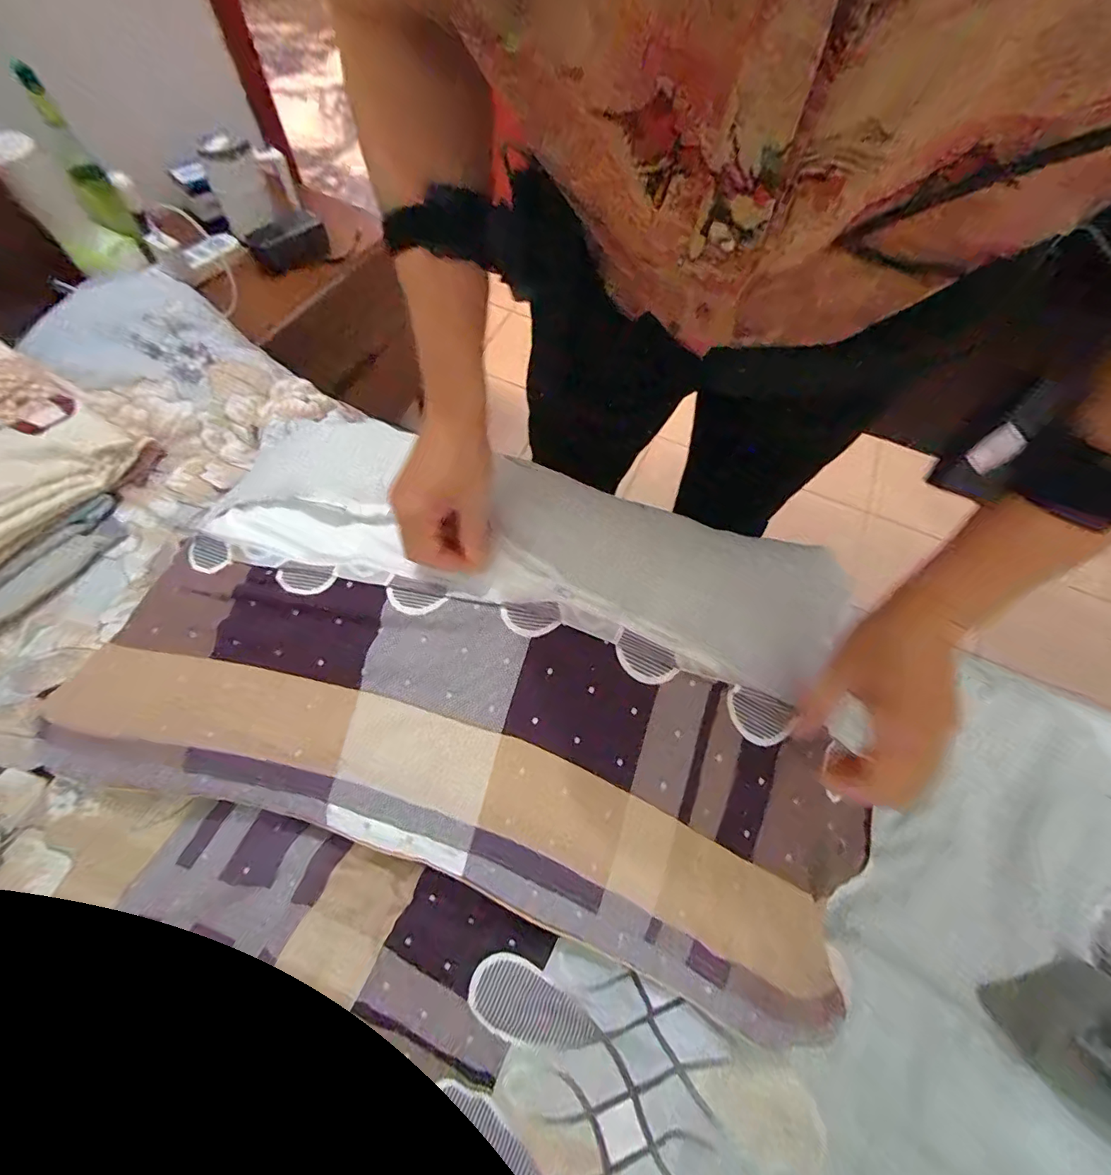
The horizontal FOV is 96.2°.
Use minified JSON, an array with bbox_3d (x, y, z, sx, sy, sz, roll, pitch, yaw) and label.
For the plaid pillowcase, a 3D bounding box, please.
[{"bbox_3d":[-0.055,0.066,0.417,0.607,0.091,0.341,17,65,6],"label":"plaid pillowcase"}]

